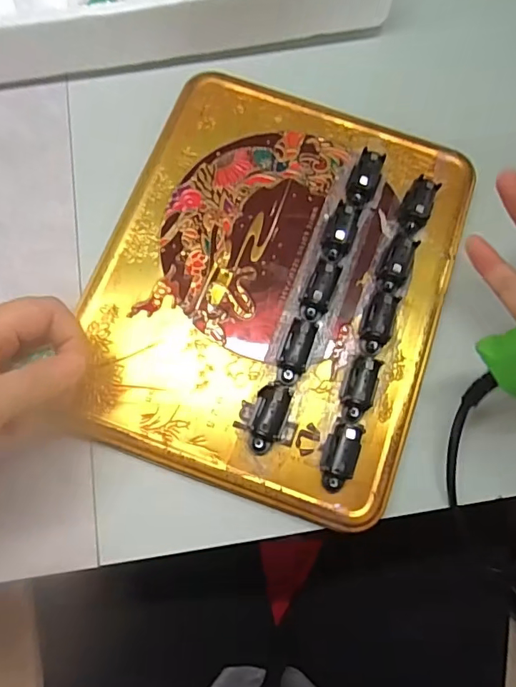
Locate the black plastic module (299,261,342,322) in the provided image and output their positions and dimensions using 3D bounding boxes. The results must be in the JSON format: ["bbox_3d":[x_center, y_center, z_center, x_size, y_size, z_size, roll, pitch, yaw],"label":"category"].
[{"bbox_3d":[0.034,-0.029,0.276,0.014,0.016,0.035,25,86,5],"label":"black plastic module"}]

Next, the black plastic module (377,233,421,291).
[{"bbox_3d":[0.080,-0.046,0.285,0.017,0.014,0.032,23,76,4],"label":"black plastic module"}]

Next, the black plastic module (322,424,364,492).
[{"bbox_3d":[0.043,0.058,0.255,0.018,0.013,0.036,21,88,4],"label":"black plastic module"}]

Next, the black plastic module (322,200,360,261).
[{"bbox_3d":[0.048,-0.065,0.288,0.015,0.014,0.034,26,76,5],"label":"black plastic module"}]

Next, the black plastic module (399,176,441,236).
[{"bbox_3d":[0.094,-0.080,0.295,0.016,0.014,0.035,24,76,4],"label":"black plastic module"}]

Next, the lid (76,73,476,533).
[{"bbox_3d":[0.010,-0.040,0.285,0.193,0.019,0.235,20,74,4],"label":"lid"}]

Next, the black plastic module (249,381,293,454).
[{"bbox_3d":[0.007,0.038,0.258,0.018,0.016,0.037,14,75,2],"label":"black plastic module"}]

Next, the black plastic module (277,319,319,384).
[{"bbox_3d":[0.021,0.004,0.269,0.015,0.013,0.036,18,75,3],"label":"black plastic module"}]

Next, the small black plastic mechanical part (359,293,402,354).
[{"bbox_3d":[0.066,-0.012,0.276,0.017,0.012,0.034,18,75,3],"label":"small black plastic mechanical part"}]

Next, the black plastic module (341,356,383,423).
[{"bbox_3d":[0.055,0.025,0.265,0.018,0.013,0.035,18,75,3],"label":"black plastic module"}]

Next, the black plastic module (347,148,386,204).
[{"bbox_3d":[0.064,-0.098,0.297,0.017,0.015,0.032,22,76,4],"label":"black plastic module"}]

